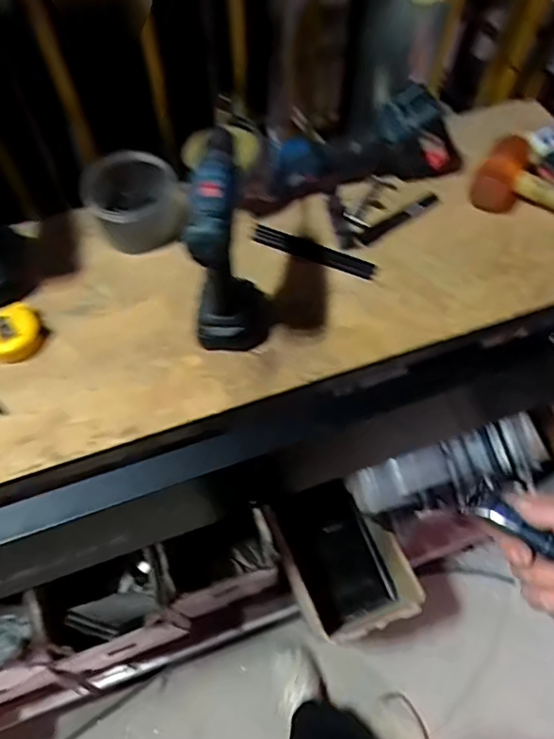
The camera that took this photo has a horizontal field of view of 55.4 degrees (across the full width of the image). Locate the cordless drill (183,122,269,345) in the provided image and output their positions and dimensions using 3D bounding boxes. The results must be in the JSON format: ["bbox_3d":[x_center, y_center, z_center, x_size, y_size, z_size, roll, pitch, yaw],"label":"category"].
[{"bbox_3d":[-0.057,-0.136,0.582,0.084,0.214,0.149,-3,63,-2],"label":"cordless drill"}]

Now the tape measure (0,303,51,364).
[{"bbox_3d":[-0.318,-0.044,0.634,0.072,0.028,0.069,0,63,0],"label":"tape measure"}]

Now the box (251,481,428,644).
[{"bbox_3d":[0.142,0.379,1.062,0.236,0.185,0.269,-22,64,-13],"label":"box"}]

